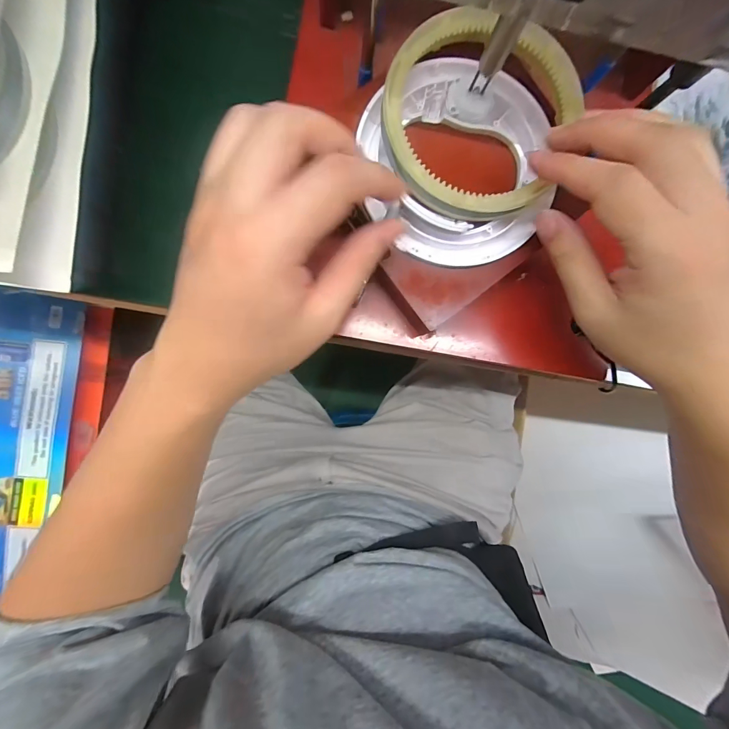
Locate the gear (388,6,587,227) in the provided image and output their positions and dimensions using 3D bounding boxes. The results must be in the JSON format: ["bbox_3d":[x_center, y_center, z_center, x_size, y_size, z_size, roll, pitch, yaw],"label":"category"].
[{"bbox_3d":[0.068,-0.153,0.222,0.113,0.024,0.127,23,87,-4],"label":"gear"}]

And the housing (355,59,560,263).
[{"bbox_3d":[0.061,-0.132,0.232,0.121,0.021,0.131,0,89,-5],"label":"housing"}]

